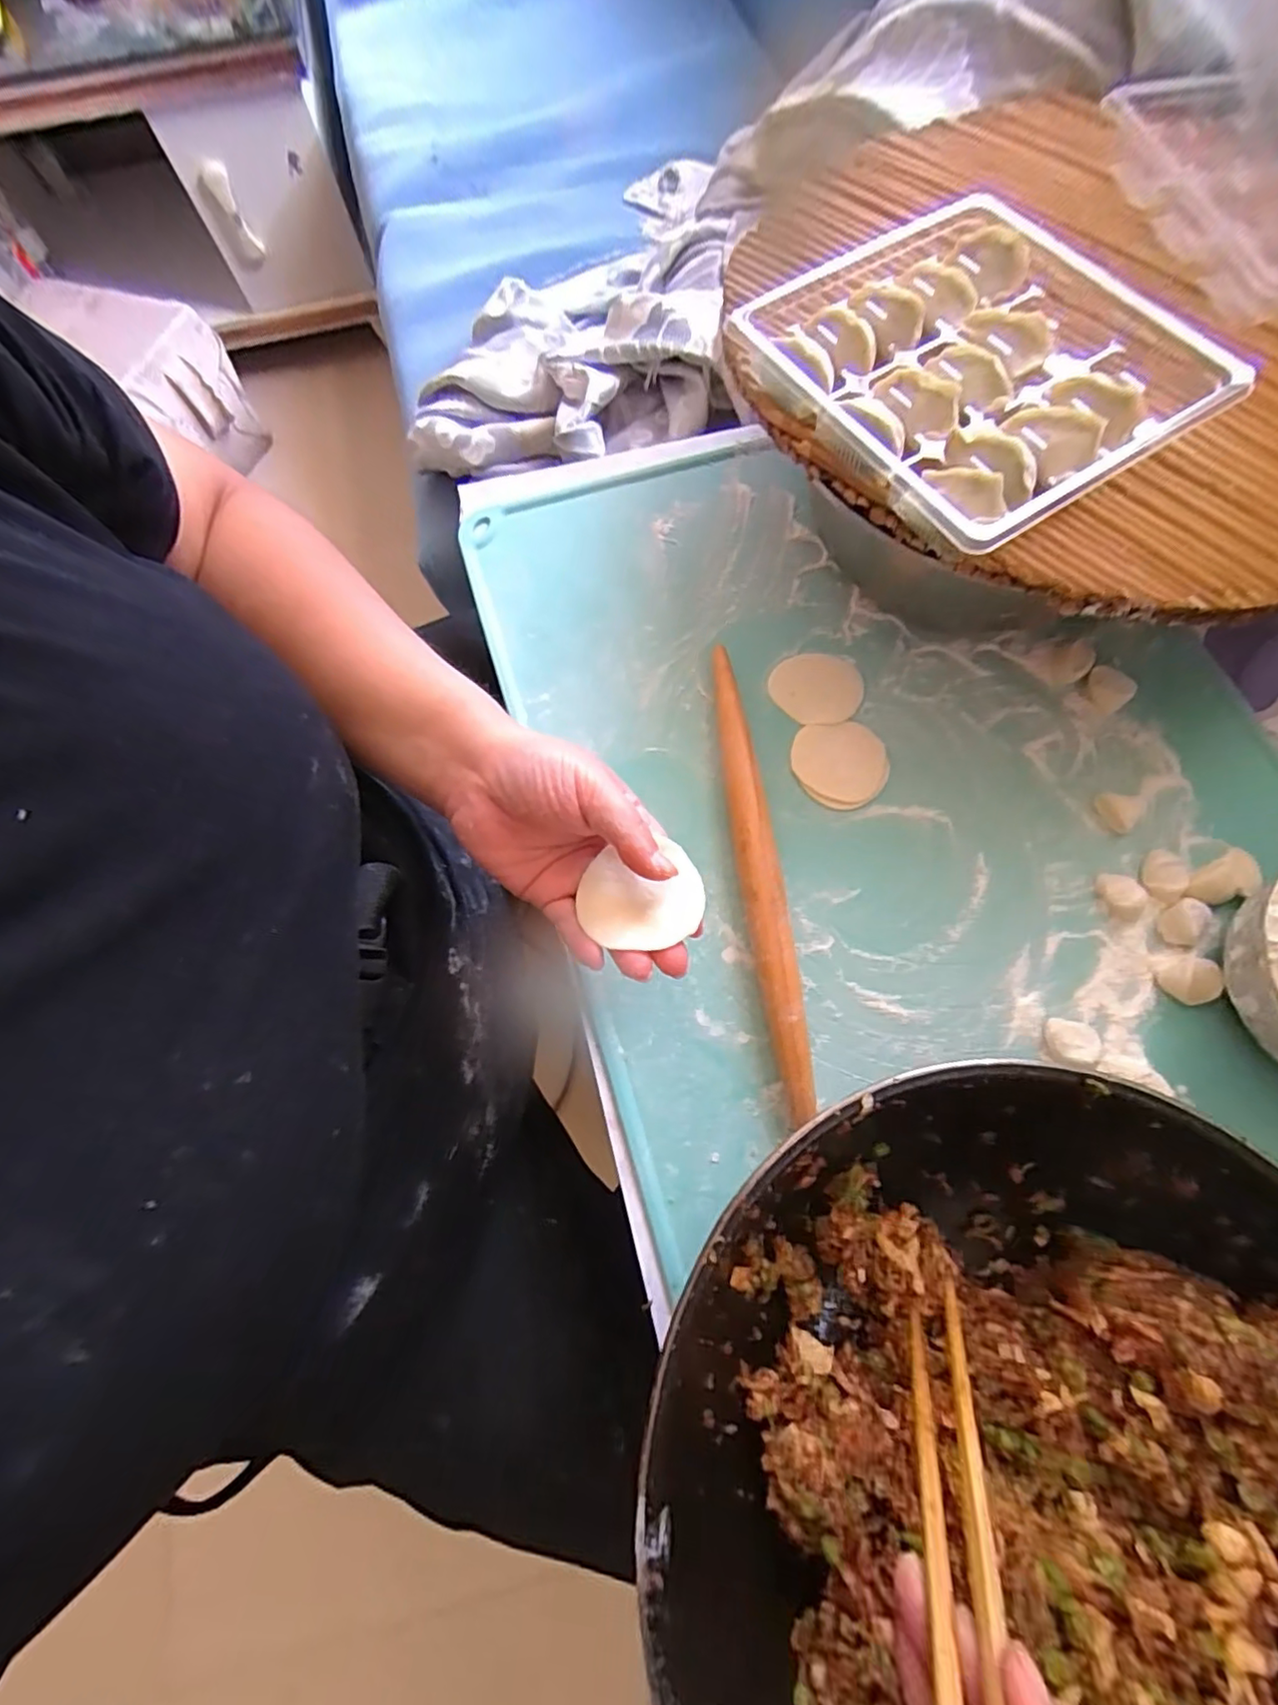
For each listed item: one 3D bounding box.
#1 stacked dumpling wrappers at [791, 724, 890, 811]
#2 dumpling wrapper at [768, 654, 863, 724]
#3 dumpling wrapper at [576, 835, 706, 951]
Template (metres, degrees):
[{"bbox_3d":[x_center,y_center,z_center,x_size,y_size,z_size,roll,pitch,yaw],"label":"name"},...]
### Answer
[{"bbox_3d":[0.136,-0.059,0.409,0.064,0.004,0.060,0,70,1],"label":"stacked dumpling wrappers"},{"bbox_3d":[0.128,-0.120,0.436,0.062,0.005,0.058,0,70,1],"label":"dumpling wrapper"},{"bbox_3d":[0.001,0.020,0.279,0.056,0.012,0.047,-6,70,-1],"label":"dumpling wrapper"}]

